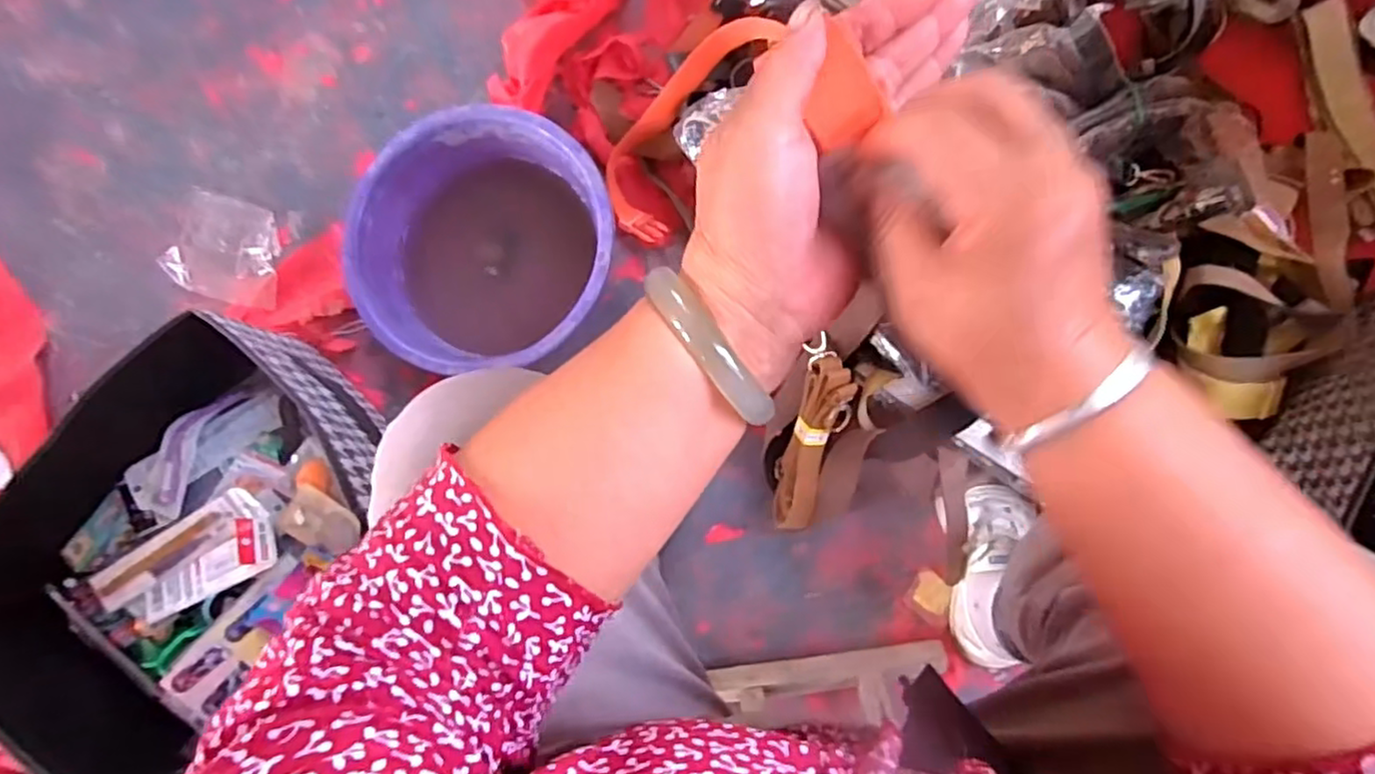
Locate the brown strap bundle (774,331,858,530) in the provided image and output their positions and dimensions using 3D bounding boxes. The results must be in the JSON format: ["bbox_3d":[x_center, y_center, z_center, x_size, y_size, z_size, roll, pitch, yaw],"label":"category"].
[{"bbox_3d":[0.127,0.057,0.699,0.053,0.046,0.202,14,119,8],"label":"brown strap bundle"}]

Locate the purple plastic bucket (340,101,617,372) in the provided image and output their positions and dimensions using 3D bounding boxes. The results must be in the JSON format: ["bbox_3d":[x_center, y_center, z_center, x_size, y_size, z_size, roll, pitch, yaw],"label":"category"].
[{"bbox_3d":[-0.229,-0.157,0.789,0.260,0.116,0.289,10,85,7],"label":"purple plastic bucket"}]

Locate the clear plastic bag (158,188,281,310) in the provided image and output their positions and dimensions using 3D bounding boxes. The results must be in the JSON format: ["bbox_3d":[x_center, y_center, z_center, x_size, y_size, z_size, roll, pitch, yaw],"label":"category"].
[{"bbox_3d":[-0.579,-0.174,0.872,0.190,0.012,0.126,18,82,17],"label":"clear plastic bag"}]

